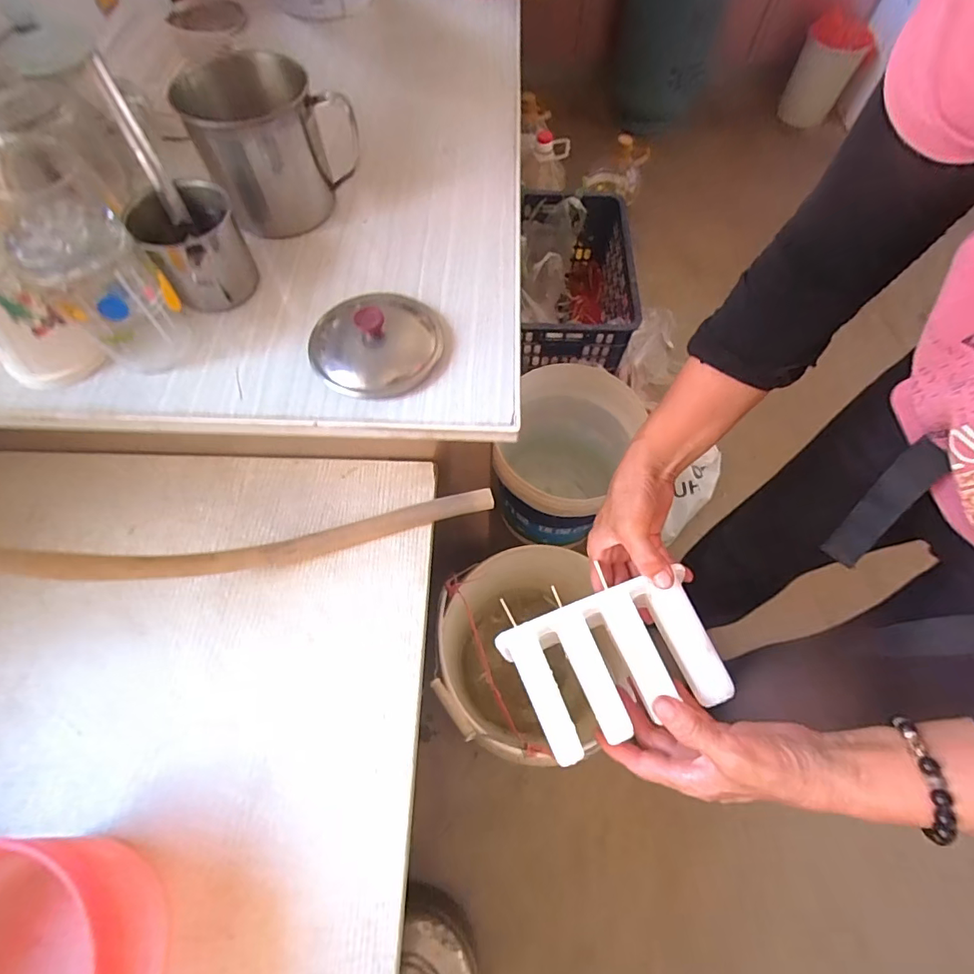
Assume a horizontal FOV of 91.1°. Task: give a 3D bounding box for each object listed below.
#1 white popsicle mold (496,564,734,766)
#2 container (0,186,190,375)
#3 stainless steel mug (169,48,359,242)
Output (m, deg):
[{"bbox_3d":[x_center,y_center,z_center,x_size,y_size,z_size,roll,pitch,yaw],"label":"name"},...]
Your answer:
[{"bbox_3d":[0.099,0.137,0.376,0.149,0.035,0.103,-19,67,-8],"label":"white popsicle mold"},{"bbox_3d":[-0.259,-0.136,0.333,0.065,0.106,0.063,-41,71,-16],"label":"container"},{"bbox_3d":[-0.185,-0.295,0.416,0.120,0.097,0.097,-33,69,-14],"label":"stainless steel mug"}]

